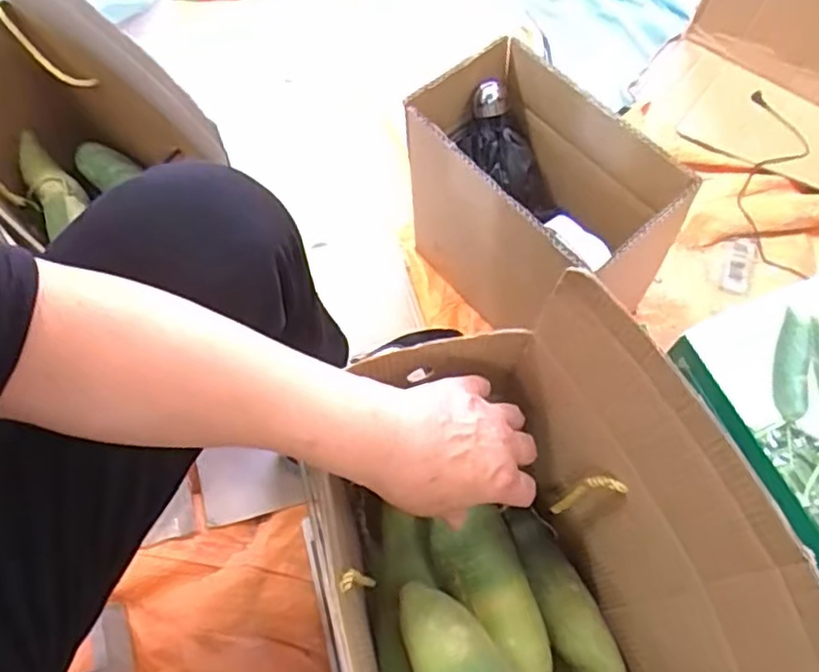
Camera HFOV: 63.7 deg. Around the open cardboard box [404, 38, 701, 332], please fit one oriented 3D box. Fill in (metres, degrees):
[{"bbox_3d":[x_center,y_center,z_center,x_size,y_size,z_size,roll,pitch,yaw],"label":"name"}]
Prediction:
[{"bbox_3d":[0.134,-0.130,0.727,0.173,0.245,0.263,-37,70,-17],"label":"open cardboard box"}]

